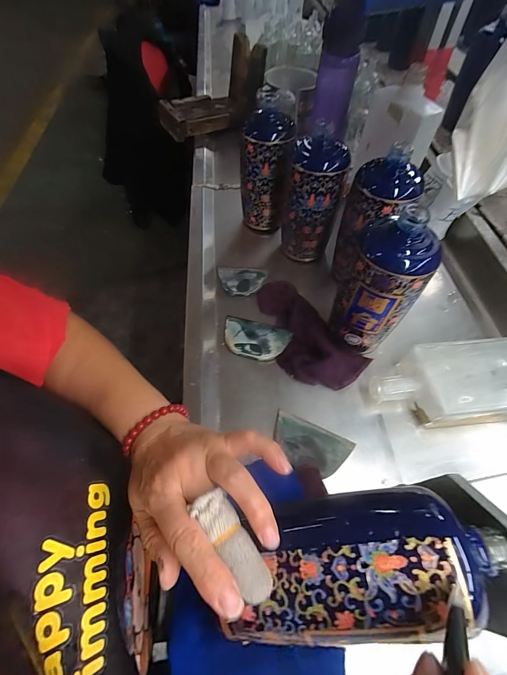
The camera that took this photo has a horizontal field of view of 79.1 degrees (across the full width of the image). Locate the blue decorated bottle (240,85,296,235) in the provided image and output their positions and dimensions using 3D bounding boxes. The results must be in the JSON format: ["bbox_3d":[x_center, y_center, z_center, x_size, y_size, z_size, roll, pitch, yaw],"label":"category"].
[{"bbox_3d":[0.019,-0.263,0.480,0.081,0.192,0.065,2,58,4],"label":"blue decorated bottle"}]

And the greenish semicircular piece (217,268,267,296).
[{"bbox_3d":[-0.020,-0.089,0.478,0.073,0.008,0.055,2,58,4],"label":"greenish semicircular piece"}]

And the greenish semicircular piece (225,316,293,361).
[{"bbox_3d":[0.001,0.003,0.421,0.091,0.010,0.057,14,60,11],"label":"greenish semicircular piece"}]

